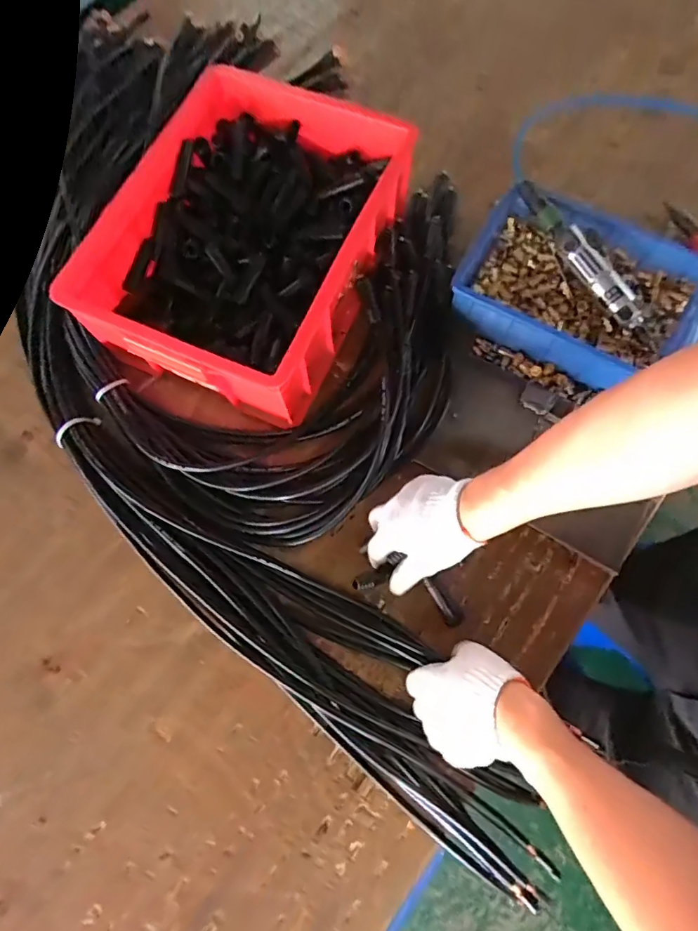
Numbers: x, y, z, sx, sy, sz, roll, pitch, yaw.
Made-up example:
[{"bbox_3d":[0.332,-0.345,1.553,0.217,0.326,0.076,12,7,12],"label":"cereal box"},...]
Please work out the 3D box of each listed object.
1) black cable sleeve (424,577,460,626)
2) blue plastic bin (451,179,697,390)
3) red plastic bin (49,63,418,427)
[{"bbox_3d":[0.107,0.157,0.592,0.016,0.016,0.067,-37,100,-13],"label":"black cable sleeve"},{"bbox_3d":[0.300,-0.226,0.676,0.304,0.071,0.205,27,75,10],"label":"blue plastic bin"},{"bbox_3d":[-0.138,-0.294,0.679,0.316,0.127,0.414,23,75,6],"label":"red plastic bin"}]

